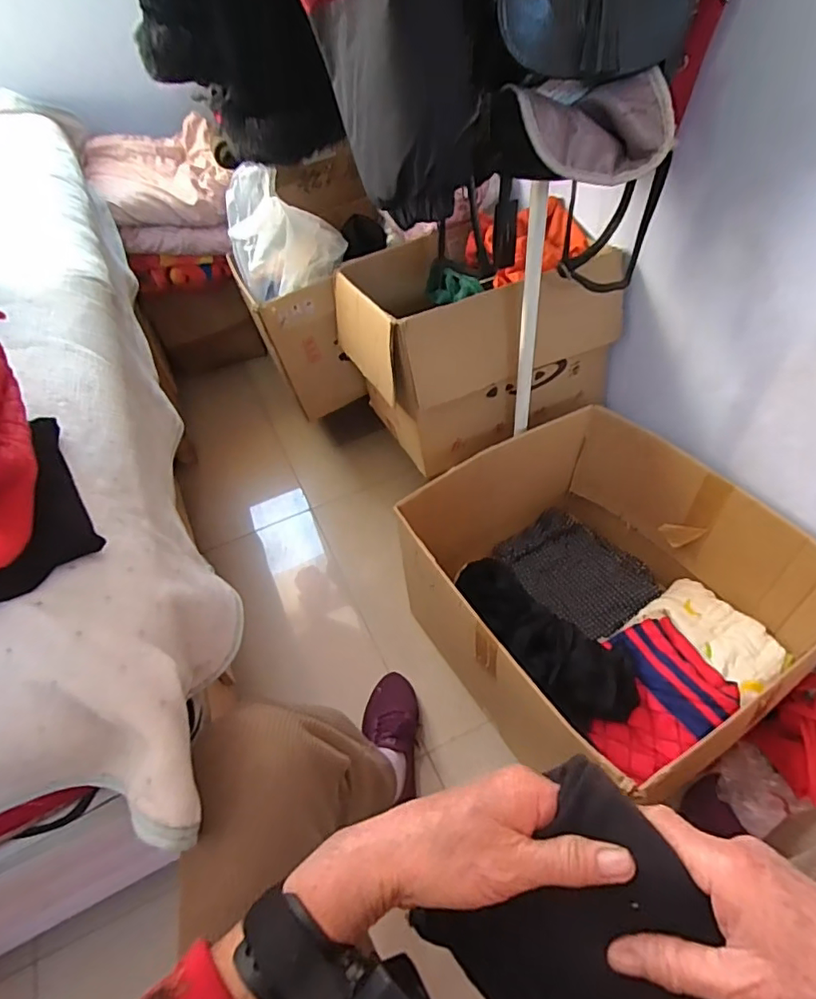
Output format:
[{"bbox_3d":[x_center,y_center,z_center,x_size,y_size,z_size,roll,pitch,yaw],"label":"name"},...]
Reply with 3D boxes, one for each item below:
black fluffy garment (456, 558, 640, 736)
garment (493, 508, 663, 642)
[{"bbox_3d":[0.191,0.219,0.830,0.309,0.086,0.136,33,58,30],"label":"black fluffy garment"},{"bbox_3d":[0.313,0.132,1.029,0.180,0.039,0.262,-33,53,-23],"label":"garment"}]

